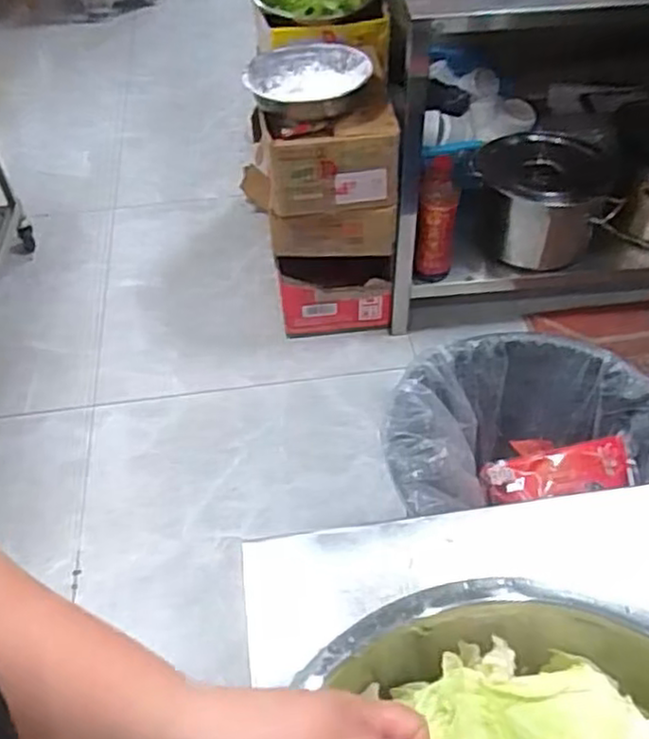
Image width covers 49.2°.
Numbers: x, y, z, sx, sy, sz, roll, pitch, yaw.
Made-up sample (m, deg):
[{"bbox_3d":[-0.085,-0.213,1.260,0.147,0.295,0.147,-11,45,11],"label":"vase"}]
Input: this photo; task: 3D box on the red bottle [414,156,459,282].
[{"bbox_3d":[0.259,-0.329,1.645,0.086,0.313,0.070,8,50,9],"label":"red bottle"}]

